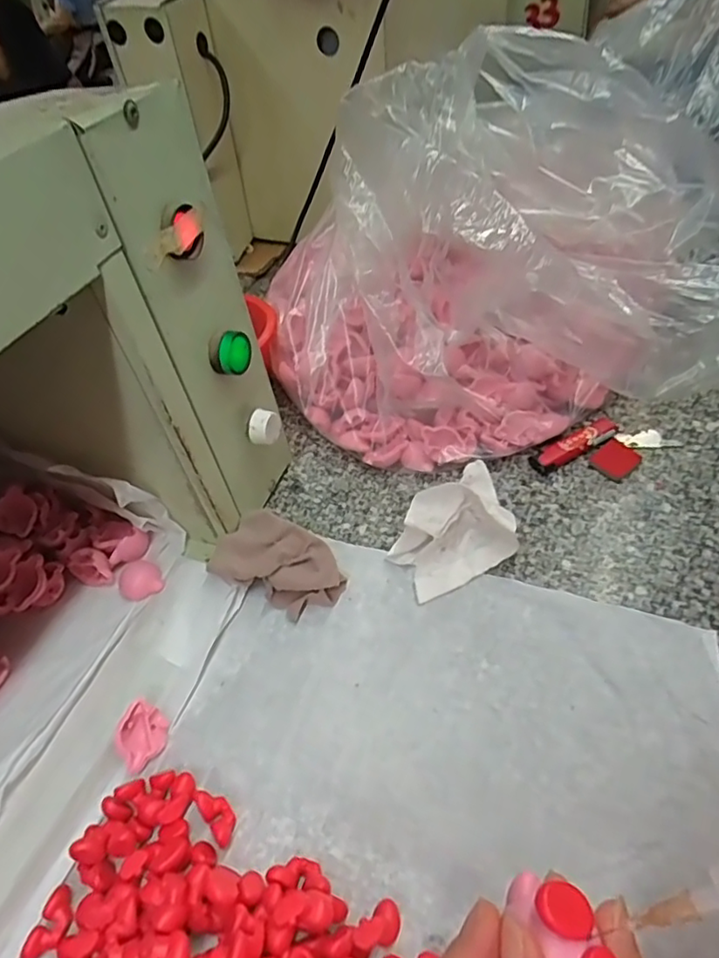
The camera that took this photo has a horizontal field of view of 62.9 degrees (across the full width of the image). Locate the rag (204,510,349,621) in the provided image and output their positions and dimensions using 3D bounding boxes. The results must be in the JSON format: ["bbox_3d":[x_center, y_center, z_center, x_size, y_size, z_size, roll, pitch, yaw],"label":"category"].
[{"bbox_3d":[-0.056,0.057,0.406,0.089,0.034,0.056,18,51,23],"label":"rag"}]

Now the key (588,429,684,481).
[{"bbox_3d":[0.215,-0.023,0.461,0.066,0.005,0.035,-30,49,-21],"label":"key"}]

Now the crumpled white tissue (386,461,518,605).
[{"bbox_3d":[0.075,0.027,0.409,0.064,0.045,0.114,29,55,30],"label":"crumpled white tissue"}]

